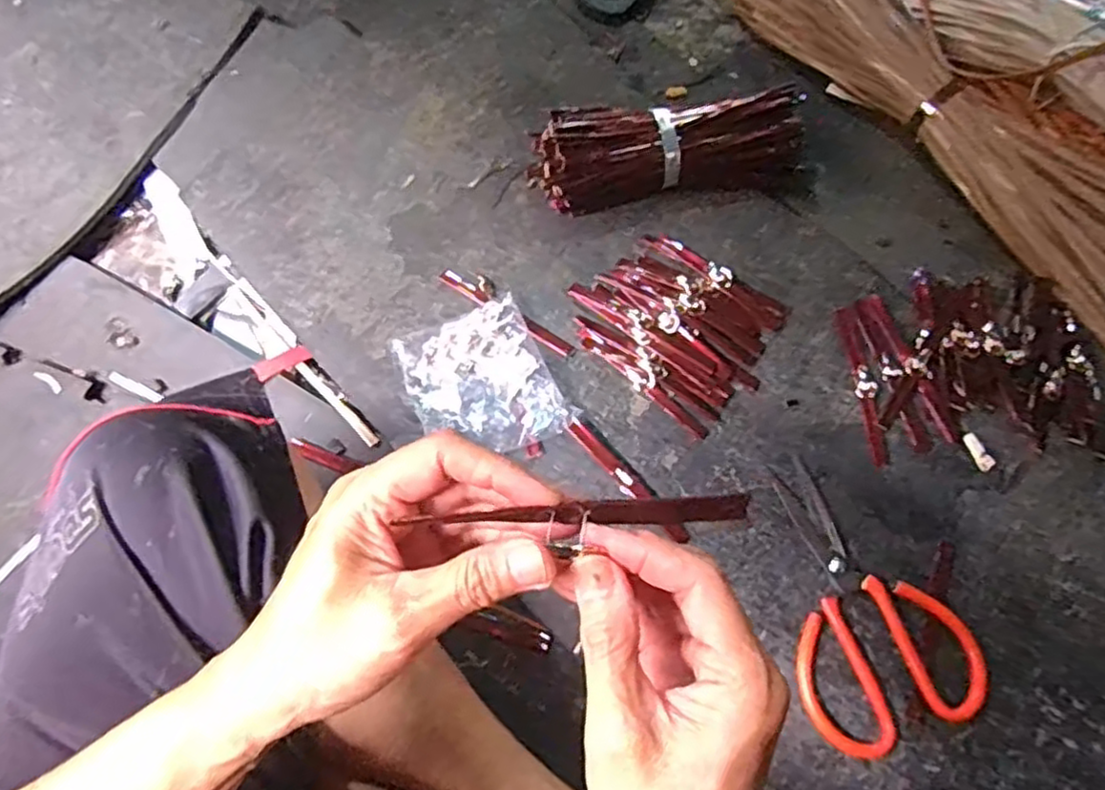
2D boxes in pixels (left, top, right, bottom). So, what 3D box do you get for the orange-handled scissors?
[{"bbox_3d":[0.232,0.156,0.547,0.133,0.010,0.212,-20,74,-9],"label":"orange-handled scissors"}]

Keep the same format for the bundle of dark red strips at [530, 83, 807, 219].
[{"bbox_3d":[0.109,-0.233,0.670,0.259,0.057,0.081,-6,68,0],"label":"bundle of dark red strips"}]

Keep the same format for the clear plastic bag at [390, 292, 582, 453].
[{"bbox_3d":[-0.063,-0.011,0.612,0.117,0.017,0.140,-24,75,-10],"label":"clear plastic bag"}]

